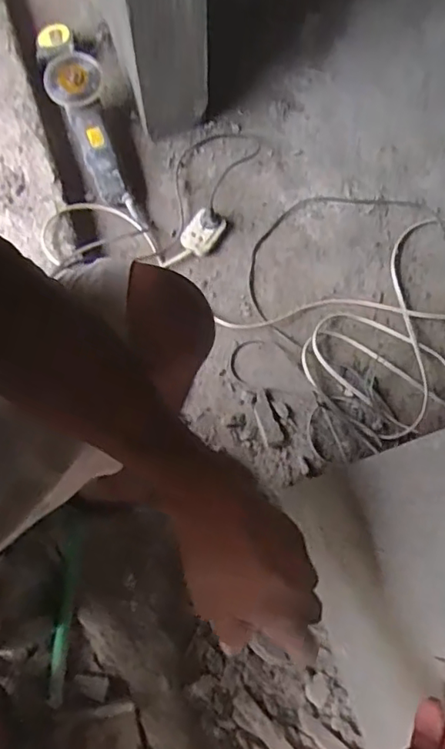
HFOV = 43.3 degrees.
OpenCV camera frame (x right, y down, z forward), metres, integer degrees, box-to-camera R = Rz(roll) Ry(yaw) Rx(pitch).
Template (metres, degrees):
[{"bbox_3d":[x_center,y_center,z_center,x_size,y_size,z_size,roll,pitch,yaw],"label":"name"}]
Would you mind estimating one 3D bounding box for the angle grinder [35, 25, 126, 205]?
[{"bbox_3d":[-0.264,-0.496,1.030,0.102,0.080,0.399,-16,76,-5],"label":"angle grinder"}]

